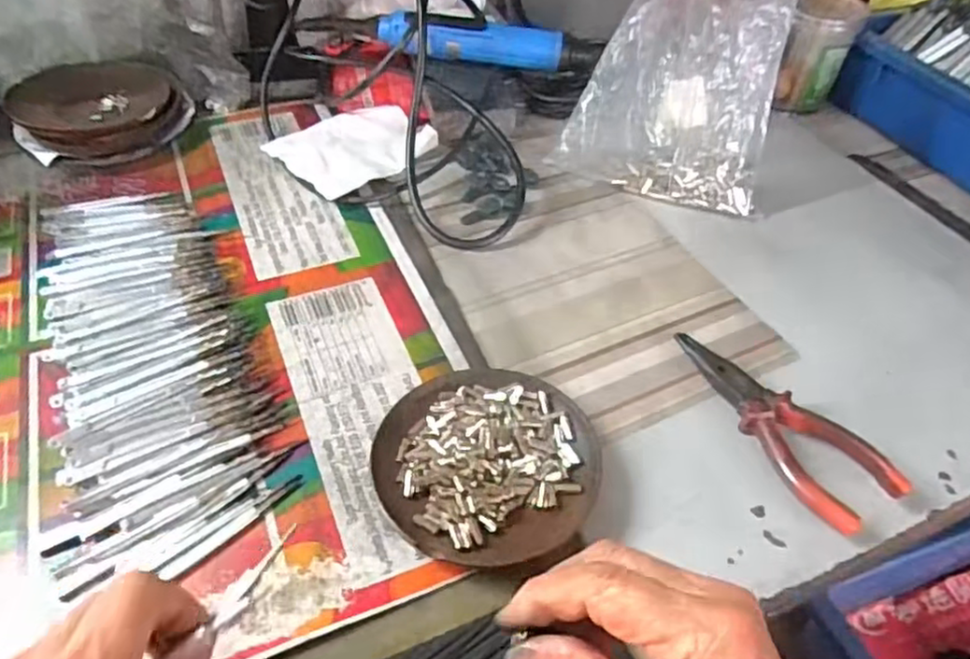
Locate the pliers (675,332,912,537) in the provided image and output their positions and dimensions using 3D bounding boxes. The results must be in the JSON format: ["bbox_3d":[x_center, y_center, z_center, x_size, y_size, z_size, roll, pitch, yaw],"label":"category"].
[{"bbox_3d":[0.167,0.051,0.397,0.048,0.020,0.142,-19,50,-21],"label":"pliers"}]

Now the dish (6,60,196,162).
[{"bbox_3d":[-0.318,-0.186,0.567,0.122,0.033,0.125,2,46,-2],"label":"dish"}]

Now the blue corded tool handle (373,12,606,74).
[{"bbox_3d":[0.006,-0.261,0.614,0.191,0.031,0.045,7,46,3],"label":"blue corded tool handle"}]

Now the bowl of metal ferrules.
[{"bbox_3d":[0.001,0.068,0.362,0.113,0.021,0.114,2,46,-2],"label":"bowl of metal ferrules"}]

